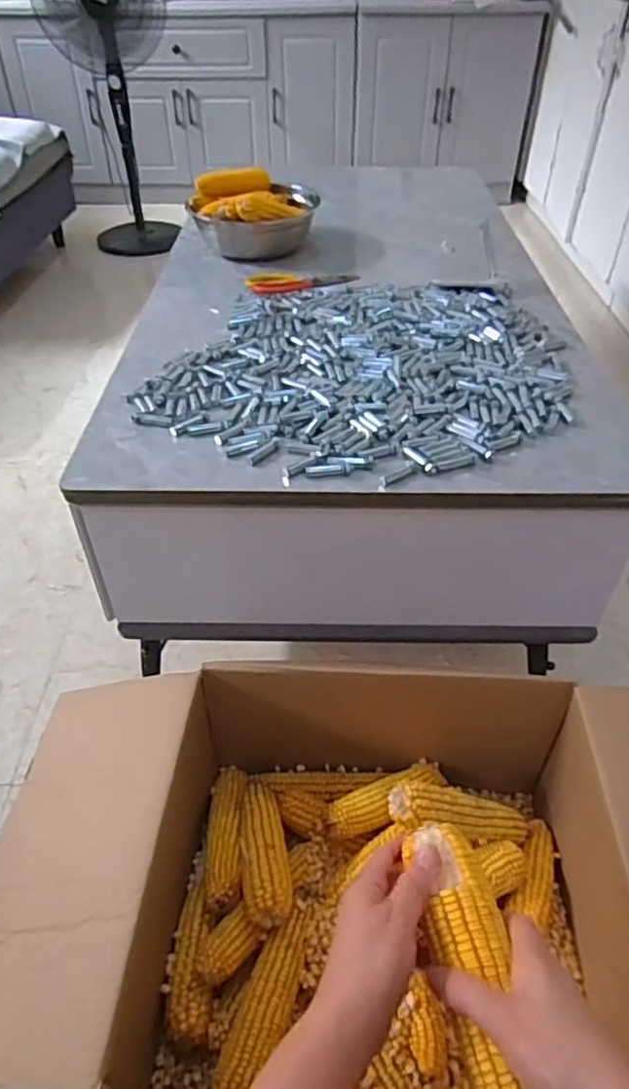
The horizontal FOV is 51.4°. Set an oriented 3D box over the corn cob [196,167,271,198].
[{"bbox_3d":[-0.155,-0.700,1.263,0.146,0.043,0.037,-16,45,-17],"label":"corn cob"}]

